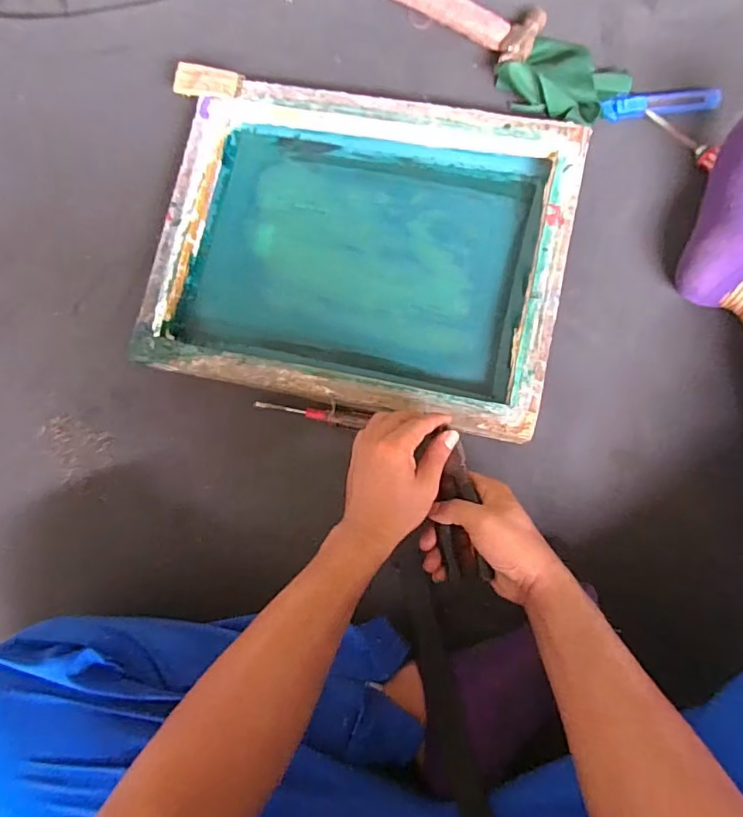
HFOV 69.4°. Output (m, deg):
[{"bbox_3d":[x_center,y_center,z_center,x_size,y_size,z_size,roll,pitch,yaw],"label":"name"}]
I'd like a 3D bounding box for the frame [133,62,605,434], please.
[{"bbox_3d":[-0.019,-0.186,0.634,0.475,0.039,0.367,12,84,7],"label":"frame"}]

